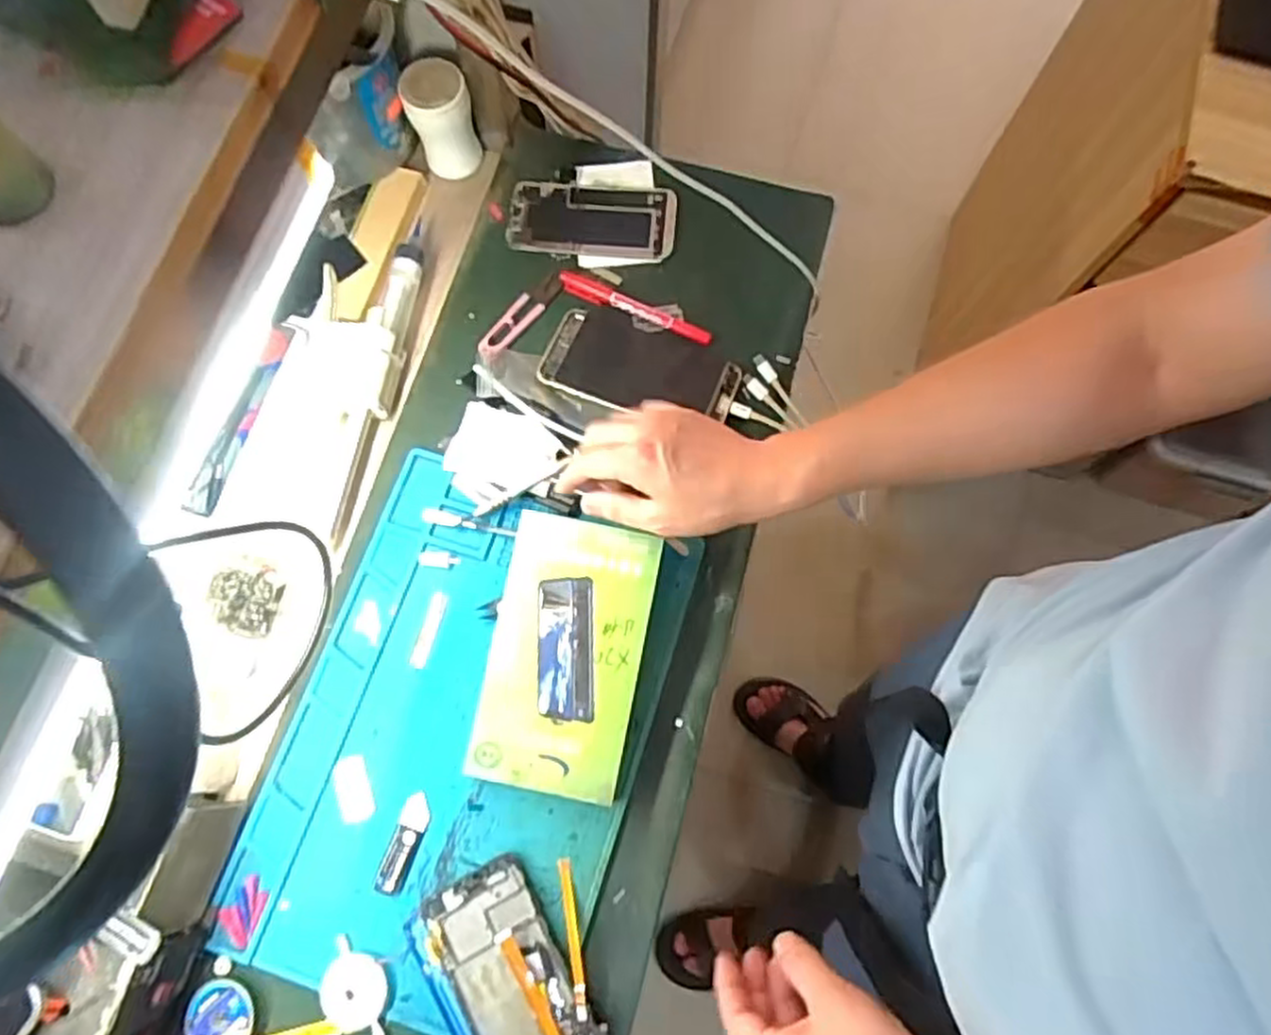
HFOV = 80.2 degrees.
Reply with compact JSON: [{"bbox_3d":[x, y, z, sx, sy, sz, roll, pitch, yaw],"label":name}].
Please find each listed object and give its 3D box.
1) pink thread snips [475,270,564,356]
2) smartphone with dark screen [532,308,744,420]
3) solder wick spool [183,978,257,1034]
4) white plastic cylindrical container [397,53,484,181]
[{"bbox_3d":[-0.098,-0.173,0.638,0.022,0.008,0.096,38,76,9],"label":"pink thread snips"},{"bbox_3d":[0.005,-0.125,0.622,0.156,0.013,0.077,16,74,3],"label":"smartphone with dark screen"},{"bbox_3d":[-0.270,0.324,0.493,0.042,0.008,0.039,1,73,-2],"label":"solder wick spool"},{"bbox_3d":[-0.167,-0.341,0.649,0.055,0.082,0.054,-19,75,-7],"label":"white plastic cylindrical container"}]

